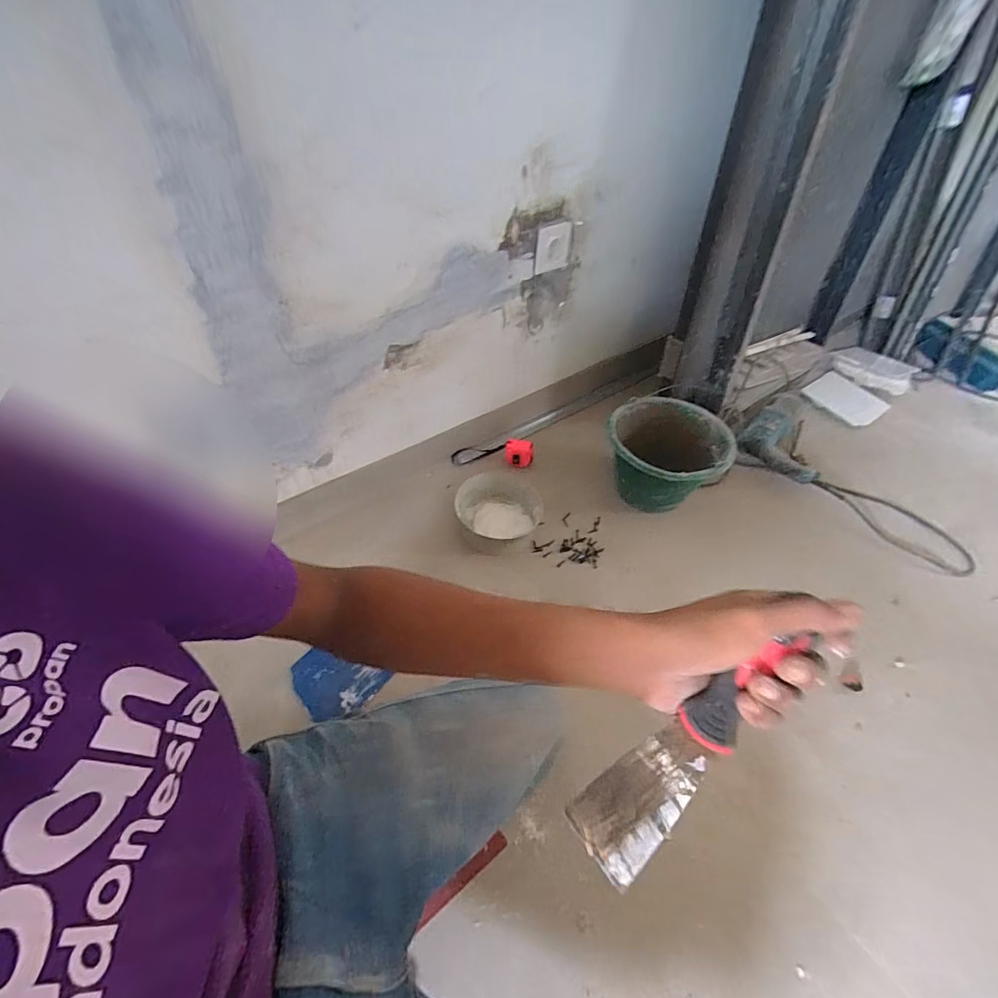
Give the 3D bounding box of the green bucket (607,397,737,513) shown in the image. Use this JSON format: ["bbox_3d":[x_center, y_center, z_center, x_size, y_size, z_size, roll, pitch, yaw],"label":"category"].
[{"bbox_3d":[0.393,-0.100,1.107,0.267,0.172,0.256,3,48,-3],"label":"green bucket"}]

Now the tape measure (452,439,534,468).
[{"bbox_3d":[-0.016,-0.114,1.161,0.202,0.066,0.059,-1,48,-3],"label":"tape measure"}]

